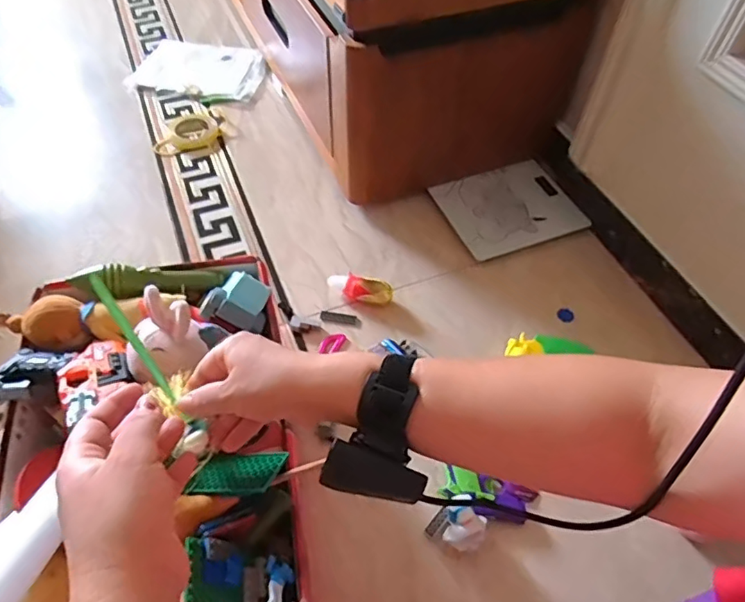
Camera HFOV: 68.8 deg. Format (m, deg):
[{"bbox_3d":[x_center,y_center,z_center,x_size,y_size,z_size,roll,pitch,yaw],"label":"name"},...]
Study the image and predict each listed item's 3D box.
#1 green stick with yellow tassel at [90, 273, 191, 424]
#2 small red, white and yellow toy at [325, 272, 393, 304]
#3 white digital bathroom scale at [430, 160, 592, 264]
[{"bbox_3d":[-0.214,0.037,0.499,0.029,0.018,0.198,-33,62,-24],"label":"green stick with yellow tassel"},{"bbox_3d":[-0.024,-0.020,0.945,0.117,0.040,0.039,16,54,11],"label":"small red, white and yellow toy"},{"bbox_3d":[0.278,-0.192,1.091,0.263,0.021,0.208,-16,58,-16],"label":"white digital bathroom scale"}]

